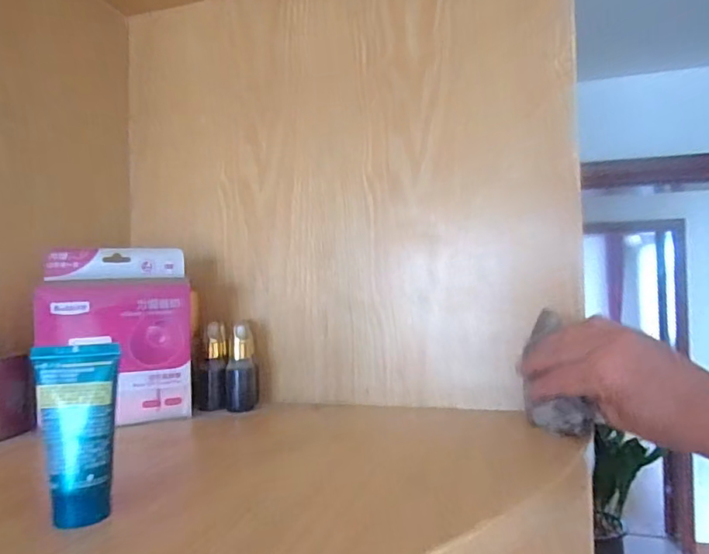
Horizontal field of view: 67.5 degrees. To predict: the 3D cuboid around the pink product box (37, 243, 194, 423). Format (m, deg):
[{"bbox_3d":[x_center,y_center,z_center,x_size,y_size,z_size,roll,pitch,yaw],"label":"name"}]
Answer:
[{"bbox_3d":[-0.218,0.050,0.489,0.124,0.154,0.067,0,-1,-25],"label":"pink product box"}]

